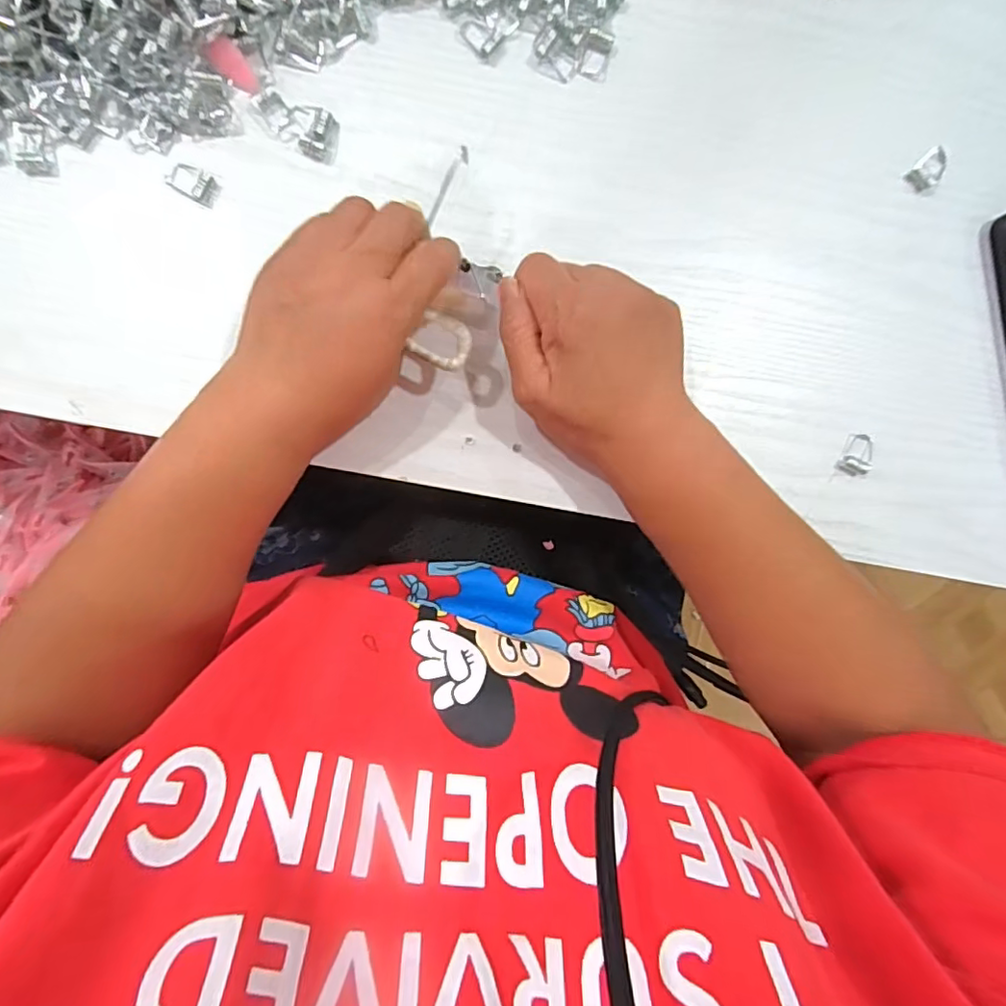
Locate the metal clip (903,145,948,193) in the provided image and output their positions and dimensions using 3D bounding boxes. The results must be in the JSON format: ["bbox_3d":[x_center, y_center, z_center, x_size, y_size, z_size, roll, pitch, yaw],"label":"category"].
[{"bbox_3d":[0.249,-0.194,0.337,0.017,0.004,0.030,44,88,-6],"label":"metal clip"}]

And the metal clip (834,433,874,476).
[{"bbox_3d":[0.206,-0.028,0.335,0.017,0.012,0.026,26,90,-6],"label":"metal clip"}]

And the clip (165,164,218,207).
[{"bbox_3d":[-0.160,-0.165,0.300,0.024,0.004,0.016,24,90,-6],"label":"clip"}]

